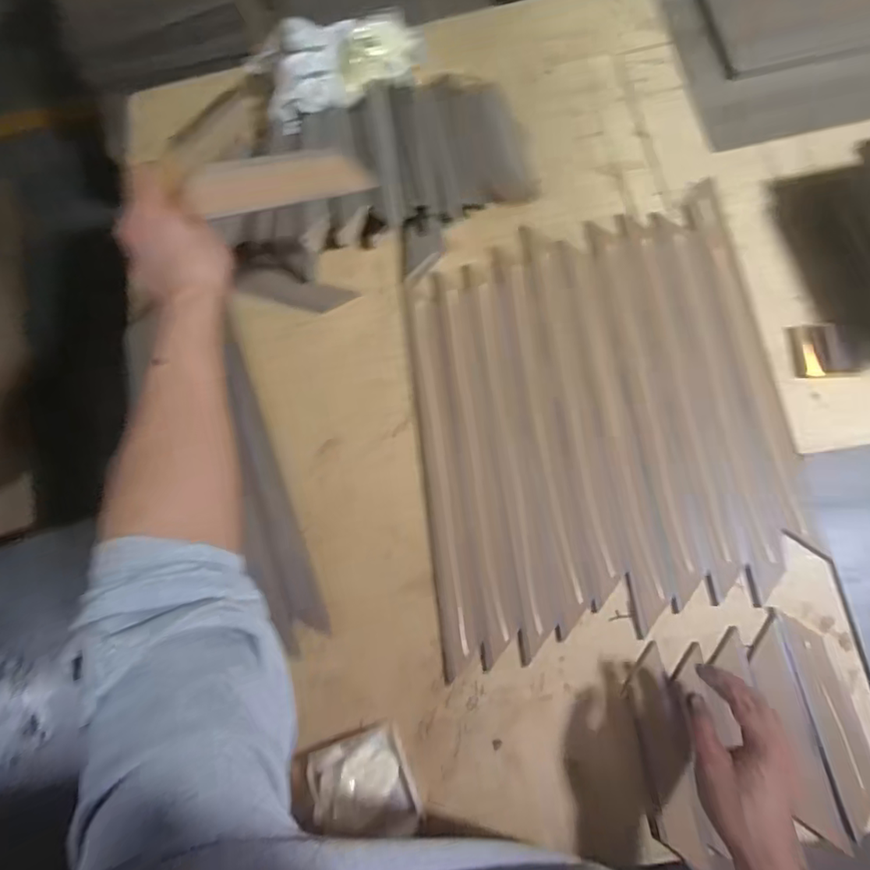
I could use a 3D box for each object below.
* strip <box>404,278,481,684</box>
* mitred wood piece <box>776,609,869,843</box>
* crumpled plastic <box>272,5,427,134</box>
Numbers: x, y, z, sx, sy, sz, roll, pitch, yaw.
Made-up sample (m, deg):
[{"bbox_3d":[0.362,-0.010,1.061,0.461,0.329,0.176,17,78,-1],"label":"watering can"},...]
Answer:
[{"bbox_3d":[0.006,0.034,0.701,0.045,0.022,0.486,-8,74,5],"label":"strip"},{"bbox_3d":[0.430,0.301,0.599,0.042,0.006,0.209,-13,73,3],"label":"mitred wood piece"},{"bbox_3d":[-0.138,-0.546,0.797,0.238,0.084,0.122,-18,73,1],"label":"crumpled plastic"}]

